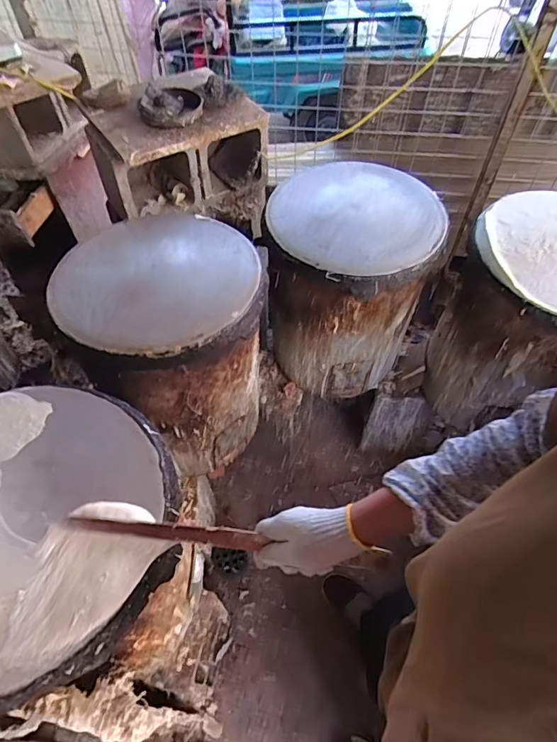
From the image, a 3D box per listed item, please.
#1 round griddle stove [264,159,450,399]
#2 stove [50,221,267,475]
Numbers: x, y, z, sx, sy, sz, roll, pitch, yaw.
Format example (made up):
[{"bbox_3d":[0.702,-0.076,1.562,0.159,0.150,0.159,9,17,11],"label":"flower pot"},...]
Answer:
[{"bbox_3d":[0.165,-0.199,1.114,0.346,0.458,0.349,11,56,9],"label":"round griddle stove"},{"bbox_3d":[-0.211,-0.047,0.981,0.344,0.463,0.367,-1,55,1],"label":"stove"}]

